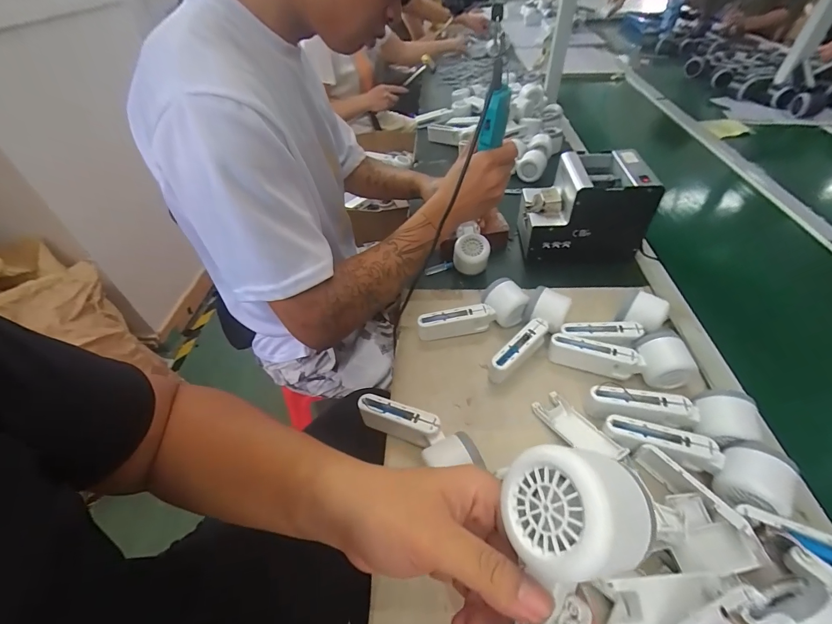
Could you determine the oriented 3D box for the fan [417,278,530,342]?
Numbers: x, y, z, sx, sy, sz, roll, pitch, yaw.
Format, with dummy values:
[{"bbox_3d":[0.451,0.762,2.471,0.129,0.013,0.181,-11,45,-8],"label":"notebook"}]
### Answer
[{"bbox_3d":[0.079,-0.002,0.545,0.157,0.053,0.048,-11,47,-7],"label":"fan"}]

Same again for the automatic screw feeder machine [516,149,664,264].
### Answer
[{"bbox_3d":[0.279,-0.178,0.629,0.181,0.135,0.130,3,46,5],"label":"automatic screw feeder machine"}]

